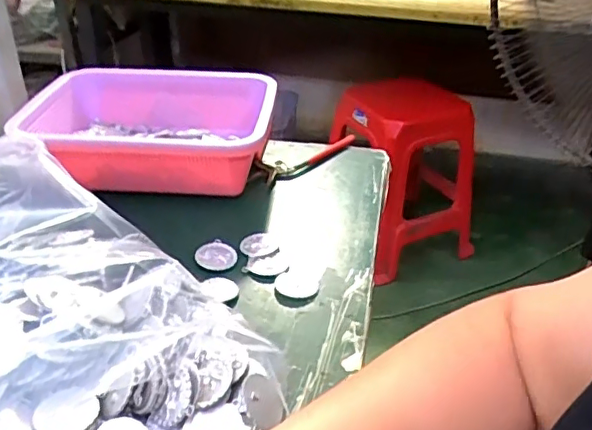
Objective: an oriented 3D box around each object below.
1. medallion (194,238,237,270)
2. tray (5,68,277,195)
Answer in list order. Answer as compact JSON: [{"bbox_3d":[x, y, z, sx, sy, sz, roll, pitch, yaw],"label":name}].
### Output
[{"bbox_3d":[-0.074,0.037,0.529,0.035,0.007,0.036,1,33,0],"label":"medallion"},{"bbox_3d":[-0.166,-0.092,0.652,0.256,0.089,0.202,0,33,-1],"label":"tray"}]

